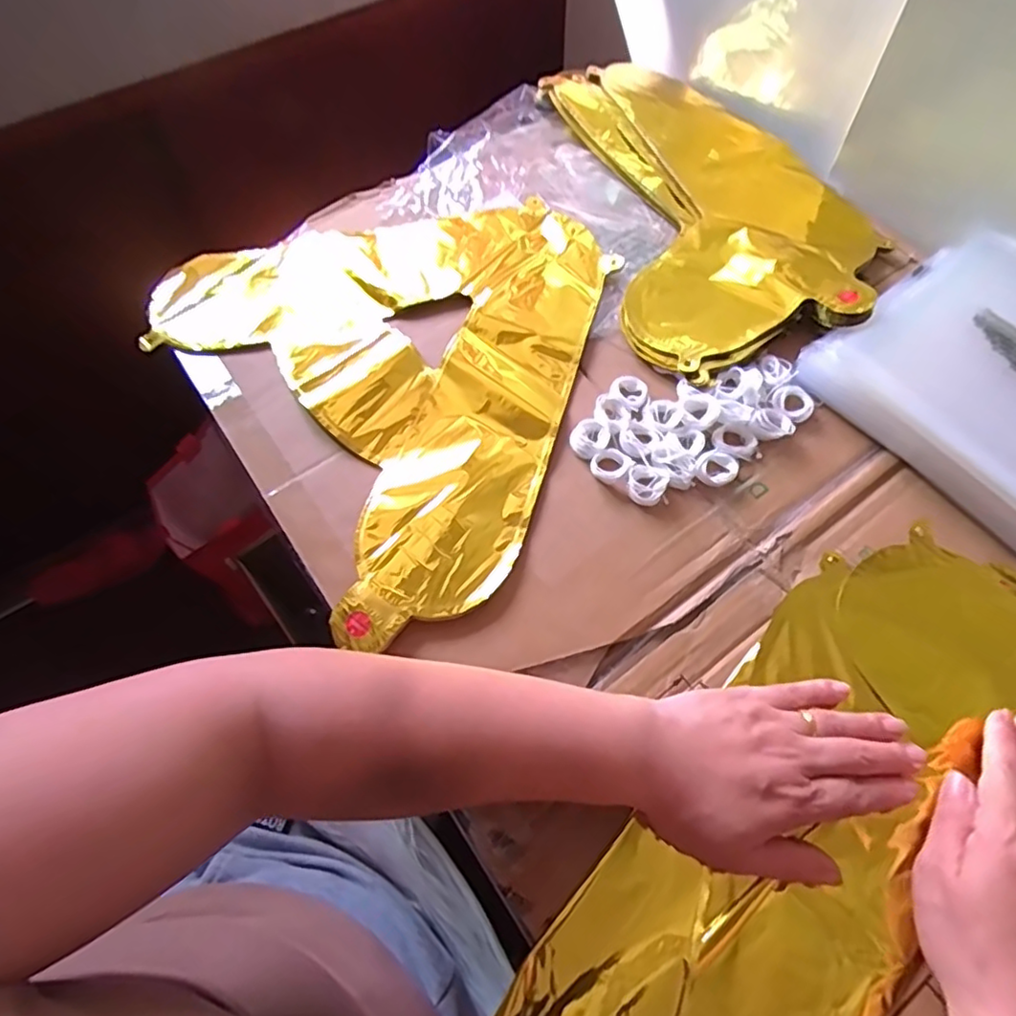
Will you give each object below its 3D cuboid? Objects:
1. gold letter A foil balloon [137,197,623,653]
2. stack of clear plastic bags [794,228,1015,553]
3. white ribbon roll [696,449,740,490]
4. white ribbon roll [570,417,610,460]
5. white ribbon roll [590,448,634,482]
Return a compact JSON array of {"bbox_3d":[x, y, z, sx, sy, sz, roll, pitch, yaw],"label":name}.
[{"bbox_3d":[-0.062,-0.133,0.497,0.338,0.014,0.384,-35,67,-15],"label":"gold letter A foil balloon"},{"bbox_3d":[0.367,-0.091,0.454,0.219,0.035,0.218,-37,67,-16],"label":"stack of clear plastic bags"},{"bbox_3d":[0.146,-0.027,0.439,0.027,0.008,0.030,35,69,18],"label":"white ribbon roll"},{"bbox_3d":[0.058,-0.050,0.451,0.026,0.007,0.031,30,68,16],"label":"white ribbon roll"},{"bbox_3d":[0.071,-0.030,0.439,0.024,0.008,0.025,-1,63,2],"label":"white ribbon roll"}]

